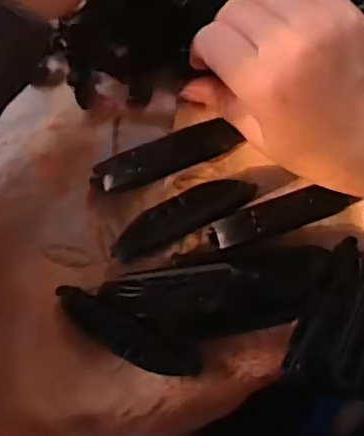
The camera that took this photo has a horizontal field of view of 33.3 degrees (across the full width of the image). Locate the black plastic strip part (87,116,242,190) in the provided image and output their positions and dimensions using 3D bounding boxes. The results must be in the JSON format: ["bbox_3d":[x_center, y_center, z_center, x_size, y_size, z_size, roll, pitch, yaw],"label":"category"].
[{"bbox_3d":[-0.009,-0.033,0.327,0.079,0.013,0.019,-21,86,-2],"label":"black plastic strip part"}]

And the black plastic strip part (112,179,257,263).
[{"bbox_3d":[0.000,-0.002,0.319,0.078,0.009,0.021,-28,86,-2],"label":"black plastic strip part"}]

